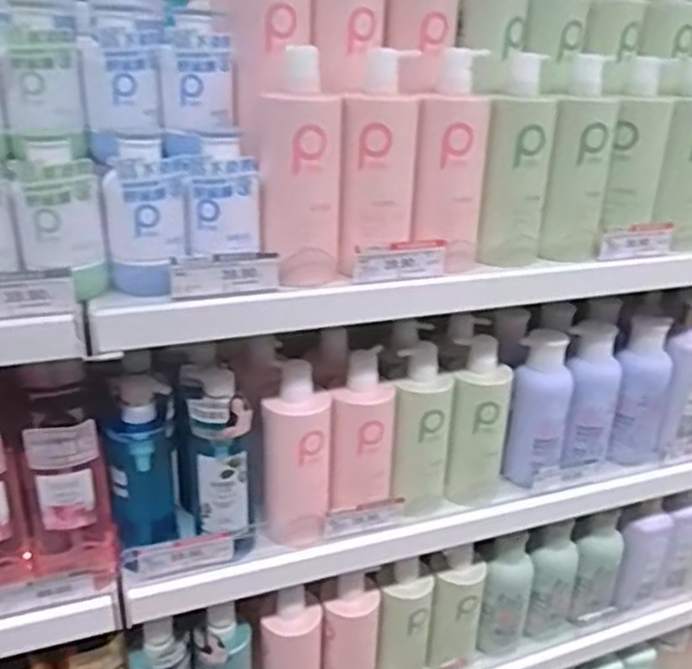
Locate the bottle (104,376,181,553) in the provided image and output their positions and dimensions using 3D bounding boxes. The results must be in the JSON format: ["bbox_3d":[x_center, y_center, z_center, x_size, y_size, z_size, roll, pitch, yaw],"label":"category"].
[{"bbox_3d":[-0.221,0.142,0.753,0.065,0.188,0.058,-7,28,-20],"label":"bottle"}]

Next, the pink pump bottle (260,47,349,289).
[{"bbox_3d":[-0.042,-0.153,0.664,0.079,0.206,0.060,-5,27,-15],"label":"pink pump bottle"}]

